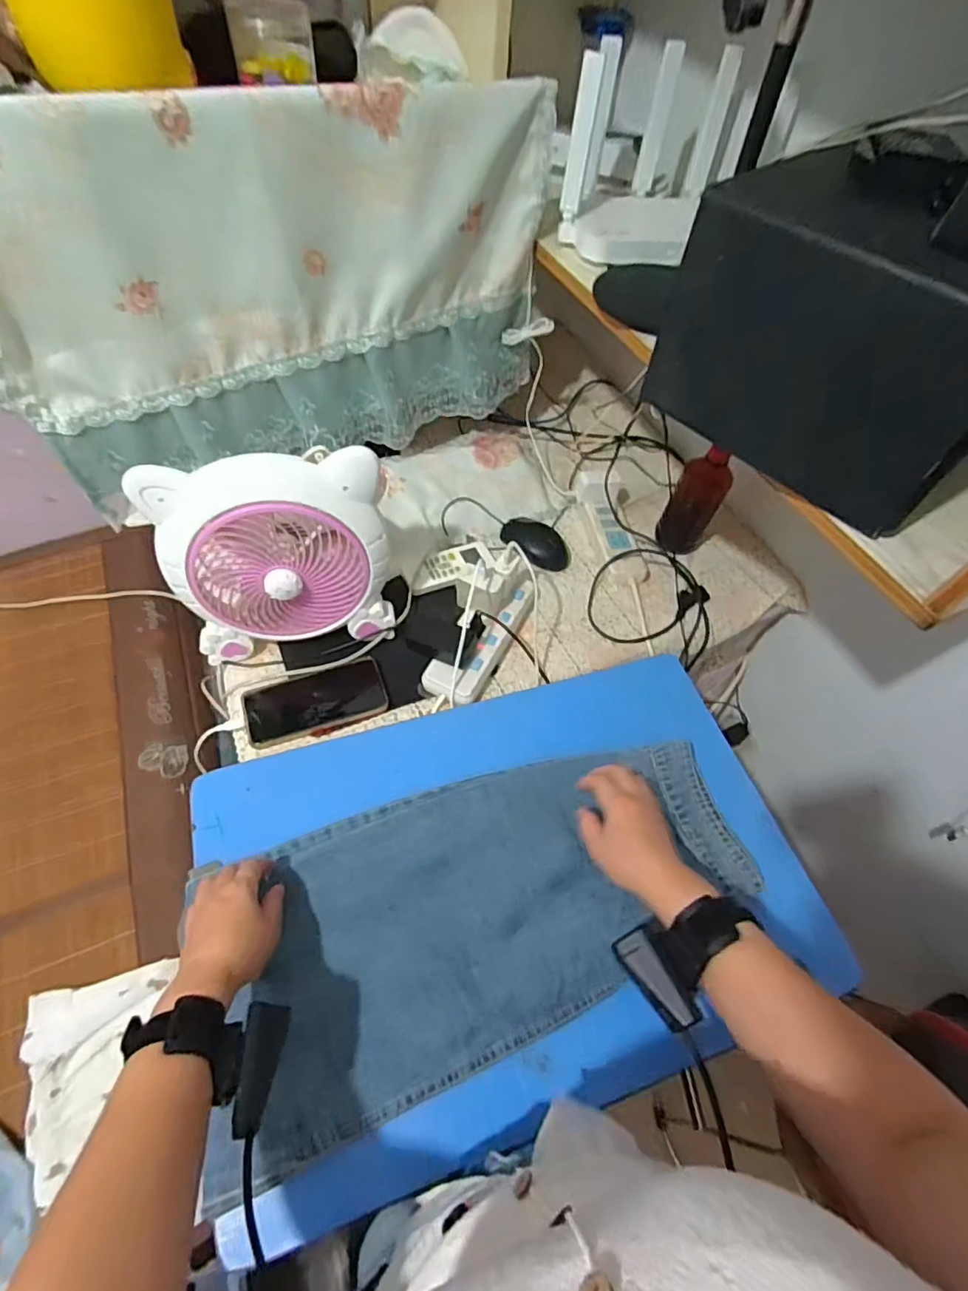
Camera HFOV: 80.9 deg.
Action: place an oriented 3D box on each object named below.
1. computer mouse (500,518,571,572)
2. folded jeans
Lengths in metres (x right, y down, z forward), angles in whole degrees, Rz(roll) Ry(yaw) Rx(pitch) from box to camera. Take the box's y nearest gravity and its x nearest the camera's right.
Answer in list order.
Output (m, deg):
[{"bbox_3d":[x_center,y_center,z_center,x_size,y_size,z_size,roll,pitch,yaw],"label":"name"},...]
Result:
[{"bbox_3d":[0.078,-0.154,0.843,0.107,0.032,0.059,38,61,19],"label":"computer mouse"},{"bbox_3d":[0.021,0.234,0.544,0.474,0.030,0.235,-16,59,-15],"label":"folded jeans"}]

